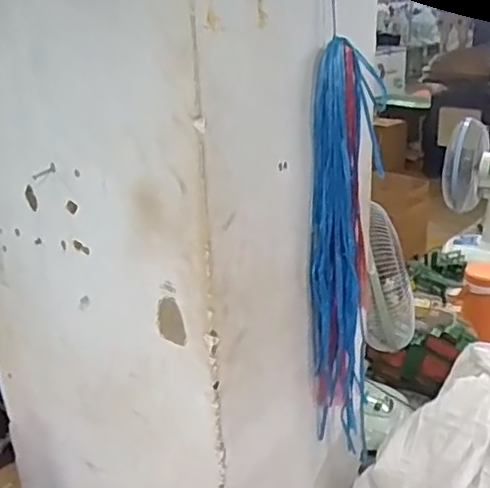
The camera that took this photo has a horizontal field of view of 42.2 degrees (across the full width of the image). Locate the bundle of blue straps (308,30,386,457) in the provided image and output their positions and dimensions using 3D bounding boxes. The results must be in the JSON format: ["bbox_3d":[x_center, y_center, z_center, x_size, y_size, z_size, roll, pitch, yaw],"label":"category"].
[{"bbox_3d":[0.172,0.034,1.093,0.094,0.730,0.141,5,22,19],"label":"bundle of blue straps"}]

